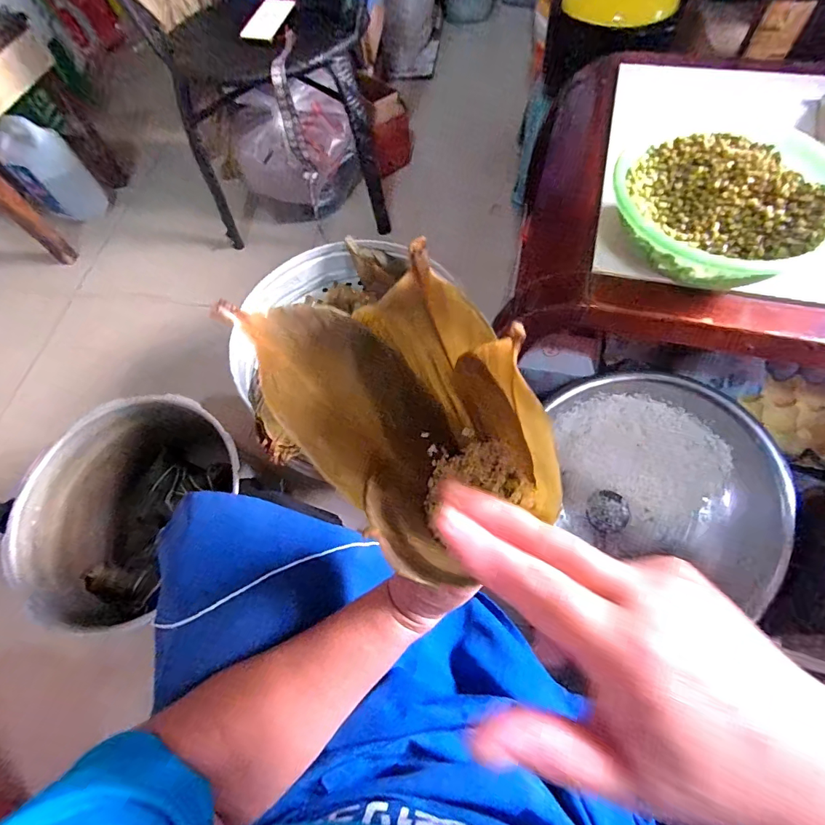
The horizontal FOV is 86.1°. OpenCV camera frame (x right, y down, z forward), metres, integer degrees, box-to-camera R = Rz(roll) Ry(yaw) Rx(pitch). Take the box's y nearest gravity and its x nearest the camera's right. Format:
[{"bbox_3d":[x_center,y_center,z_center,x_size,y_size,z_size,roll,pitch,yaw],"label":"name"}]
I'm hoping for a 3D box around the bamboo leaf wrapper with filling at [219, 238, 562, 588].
[{"bbox_3d":[0.019,0.017,0.212,0.099,0.208,0.101,-18,61,27],"label":"bamboo leaf wrapper with filling"}]

